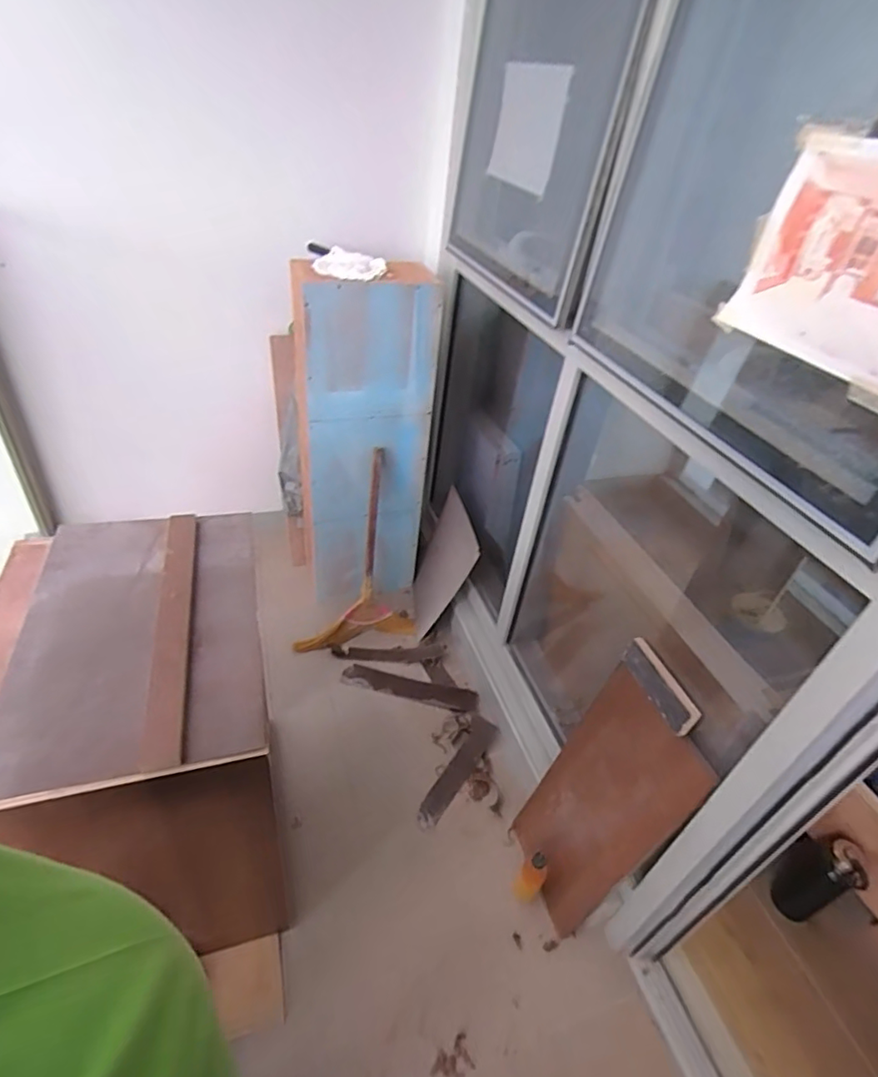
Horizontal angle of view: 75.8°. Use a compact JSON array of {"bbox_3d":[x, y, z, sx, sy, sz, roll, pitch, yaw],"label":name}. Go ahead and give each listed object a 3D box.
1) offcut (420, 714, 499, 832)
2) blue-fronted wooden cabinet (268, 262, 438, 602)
[{"bbox_3d":[0.058,0.625,1.519,0.078,0.017,0.346,24,41,21],"label":"offcut"},{"bbox_3d":[-0.274,-0.322,1.827,0.373,1.010,0.410,-8,40,-19],"label":"blue-fronted wooden cabinet"}]

